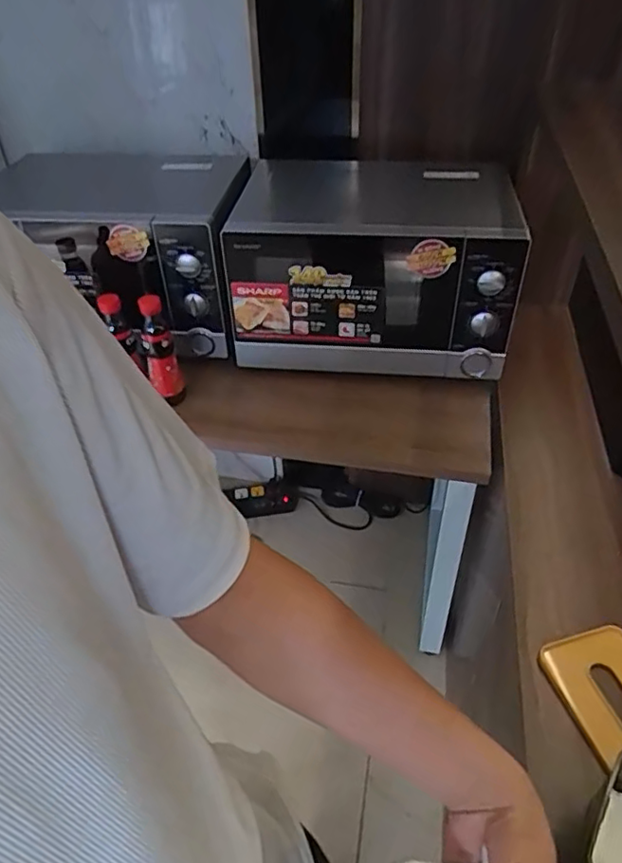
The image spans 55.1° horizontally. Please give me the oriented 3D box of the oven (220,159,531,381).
[{"bbox_3d":[0.107,-0.336,1.187,0.501,0.297,0.464,1,42,4],"label":"oven"}]

